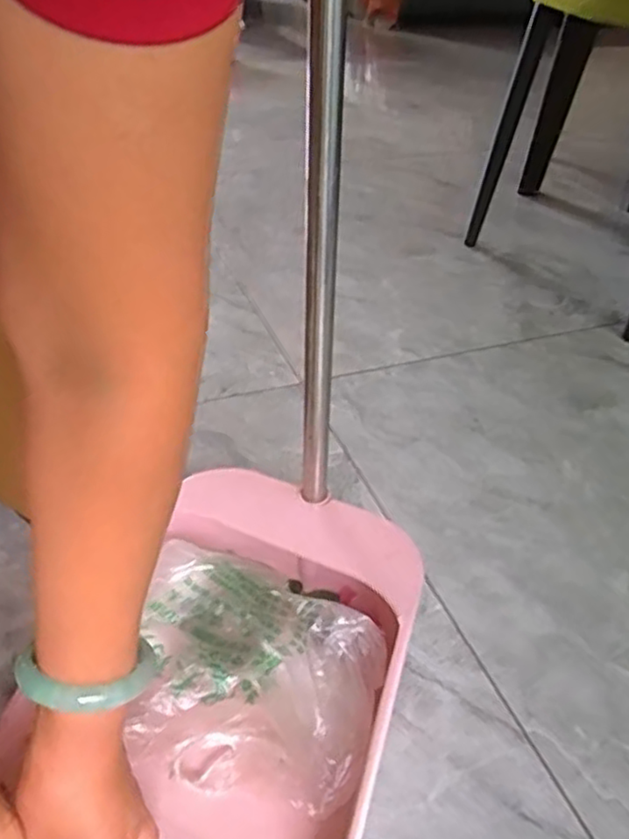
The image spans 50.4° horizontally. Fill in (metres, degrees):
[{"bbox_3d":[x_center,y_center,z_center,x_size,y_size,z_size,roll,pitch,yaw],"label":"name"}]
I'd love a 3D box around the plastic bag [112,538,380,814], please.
[{"bbox_3d":[-0.041,0.180,0.460,0.161,0.102,0.127,9,37,8],"label":"plastic bag"}]

